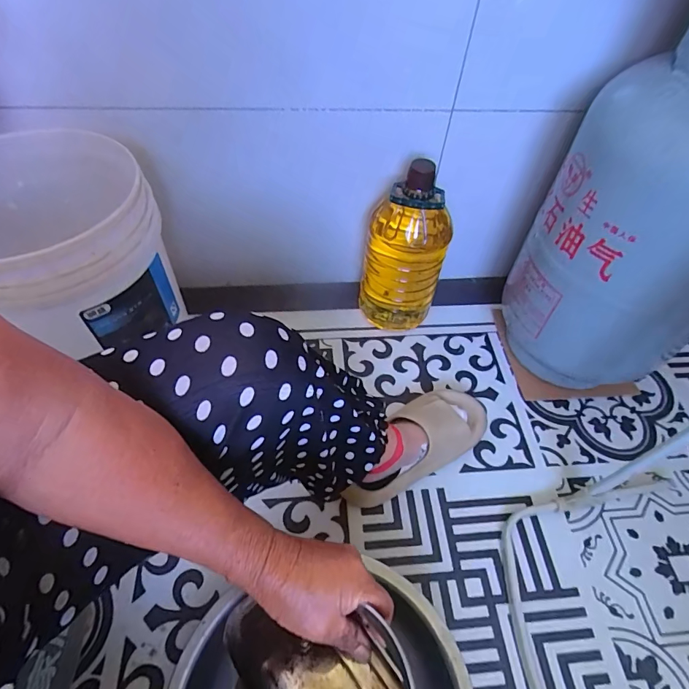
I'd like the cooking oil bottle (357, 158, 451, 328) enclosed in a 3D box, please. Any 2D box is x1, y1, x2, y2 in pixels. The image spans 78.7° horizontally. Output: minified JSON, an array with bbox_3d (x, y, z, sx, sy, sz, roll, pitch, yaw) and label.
[{"bbox_3d":[0.115,-0.187,0.817,0.143,0.352,0.142,8,54,3],"label":"cooking oil bottle"}]

